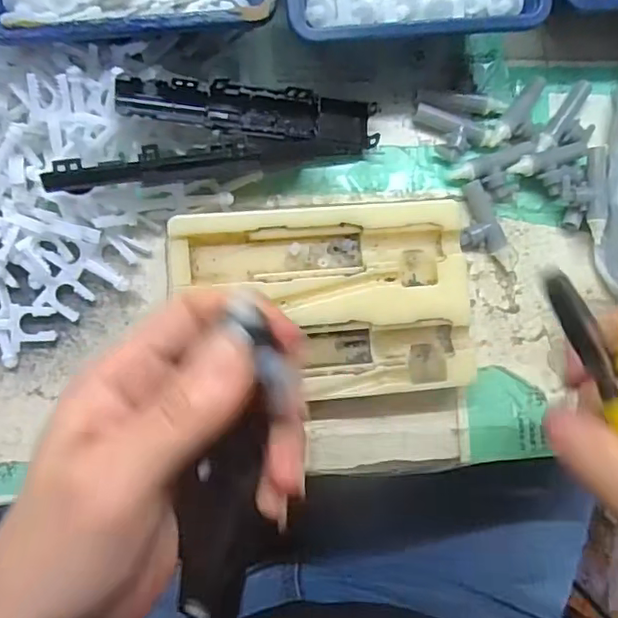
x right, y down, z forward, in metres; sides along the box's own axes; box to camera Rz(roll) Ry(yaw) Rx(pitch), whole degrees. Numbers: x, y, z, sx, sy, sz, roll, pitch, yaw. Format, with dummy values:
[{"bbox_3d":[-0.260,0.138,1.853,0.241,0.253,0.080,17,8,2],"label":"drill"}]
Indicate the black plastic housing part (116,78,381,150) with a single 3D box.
[{"bbox_3d":[-0.023,-0.091,0.267,0.123,0.013,0.023,-1,86,-22],"label":"black plastic housing part"}]

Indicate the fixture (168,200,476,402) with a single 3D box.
[{"bbox_3d":[0.008,-0.003,0.271,0.137,0.018,0.088,-4,87,-8],"label":"fixture"}]

